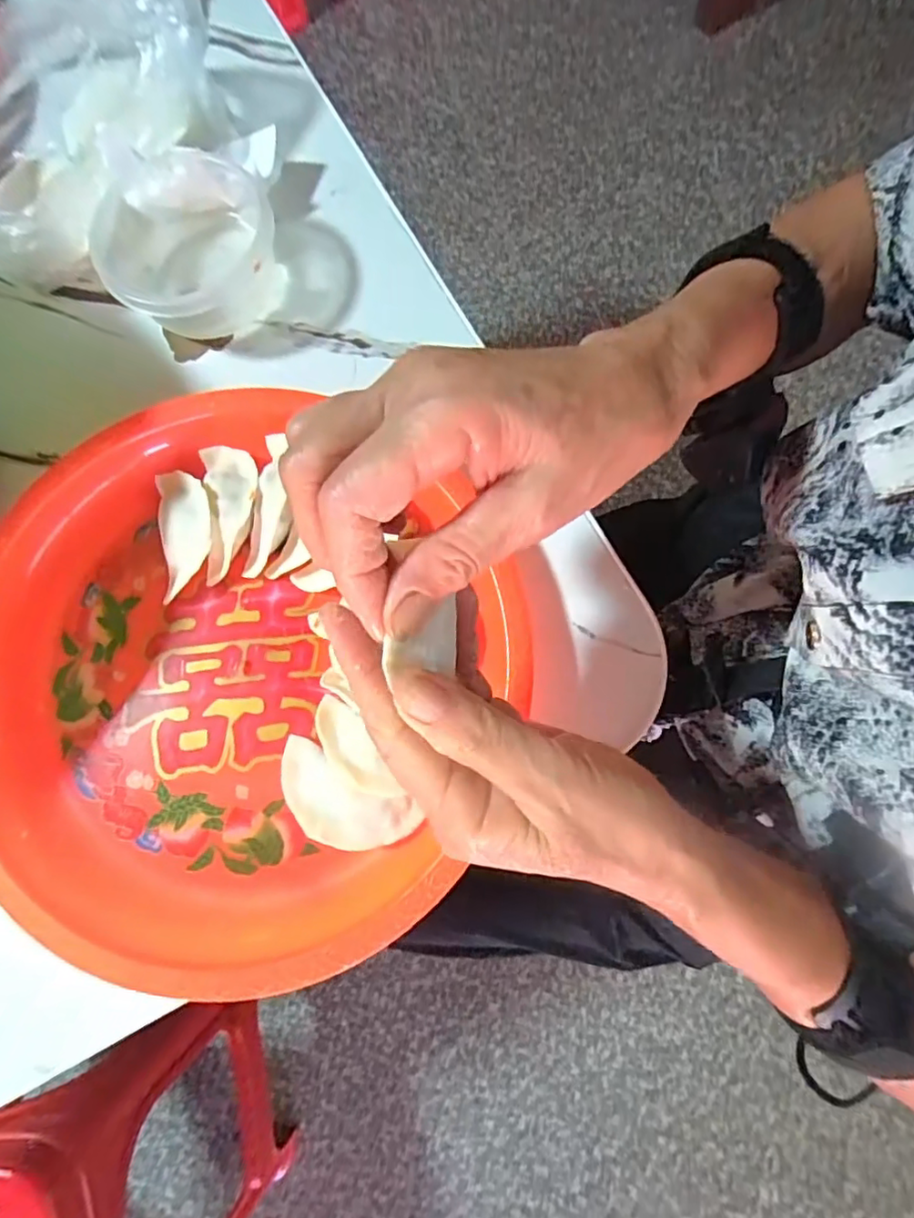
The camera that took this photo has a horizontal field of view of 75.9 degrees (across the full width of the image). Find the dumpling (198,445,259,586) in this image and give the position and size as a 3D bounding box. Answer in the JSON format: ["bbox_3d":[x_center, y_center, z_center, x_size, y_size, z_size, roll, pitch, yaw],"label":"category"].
[{"bbox_3d":[-0.126,-0.057,0.325,0.034,0.017,0.078,-9,78,1],"label":"dumpling"}]

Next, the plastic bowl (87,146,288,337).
[{"bbox_3d":[-0.158,-0.216,0.346,0.096,0.044,0.090,-1,78,3],"label":"plastic bowl"}]

